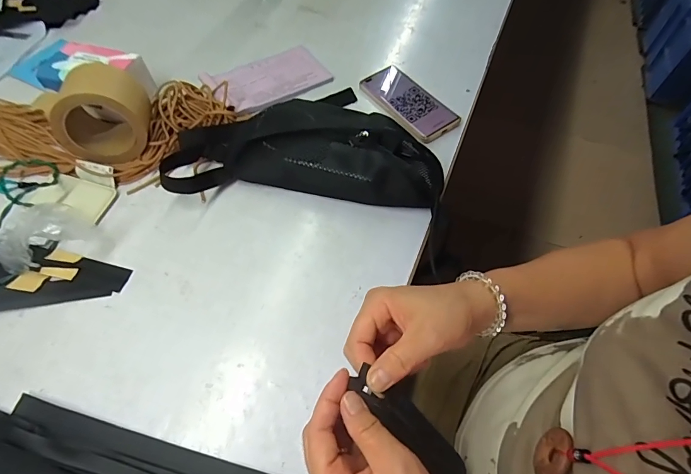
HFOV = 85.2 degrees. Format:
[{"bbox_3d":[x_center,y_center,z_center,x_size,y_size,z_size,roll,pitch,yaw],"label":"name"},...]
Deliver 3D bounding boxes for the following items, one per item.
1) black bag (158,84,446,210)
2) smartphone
[{"bbox_3d":[-0.052,-0.119,0.507,0.352,0.080,0.151,0,58,1],"label":"black bag"},{"bbox_3d":[0.099,-0.217,0.600,0.084,0.012,0.165,-30,62,-17],"label":"smartphone"}]

